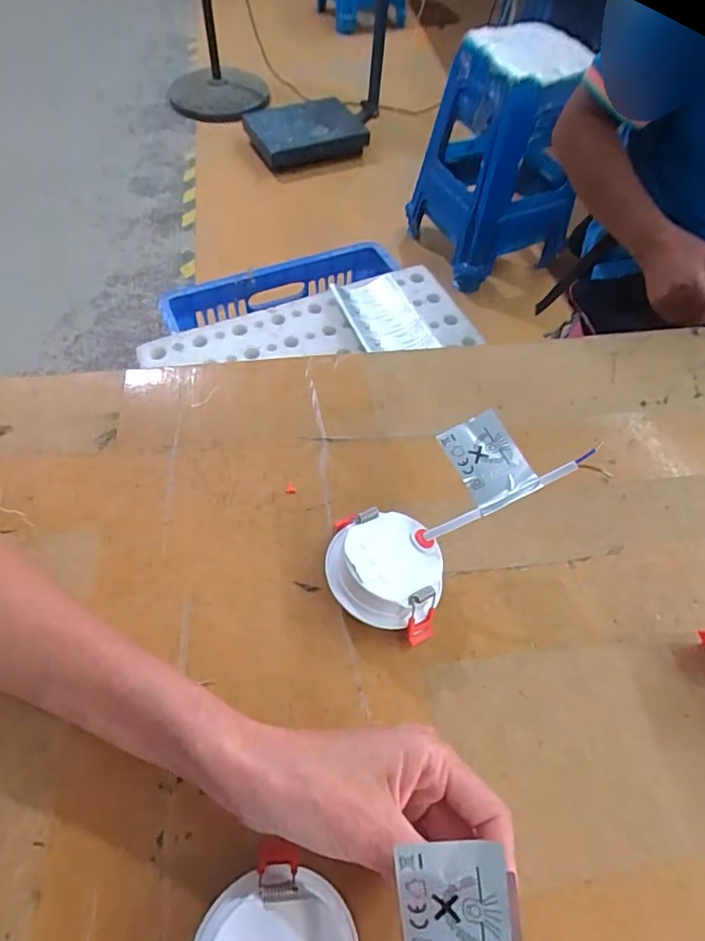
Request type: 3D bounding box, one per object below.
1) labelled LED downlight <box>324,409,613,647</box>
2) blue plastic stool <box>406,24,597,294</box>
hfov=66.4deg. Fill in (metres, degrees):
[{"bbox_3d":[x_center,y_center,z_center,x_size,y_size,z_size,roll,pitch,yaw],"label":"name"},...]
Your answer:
[{"bbox_3d":[0.056,0.026,0.318,0.159,0.033,0.076,-42,67,-3],"label":"labelled LED downlight"},{"bbox_3d":[0.419,-0.869,1.521,0.337,0.582,0.370,-22,61,-17],"label":"blue plastic stool"}]

